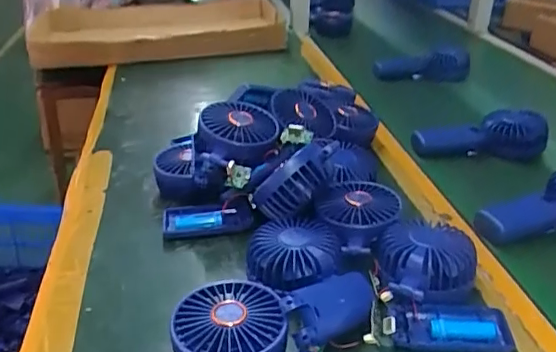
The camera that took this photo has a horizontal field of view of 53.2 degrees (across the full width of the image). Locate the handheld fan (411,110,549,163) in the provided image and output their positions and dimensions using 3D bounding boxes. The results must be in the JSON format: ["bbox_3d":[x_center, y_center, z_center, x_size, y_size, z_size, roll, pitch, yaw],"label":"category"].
[{"bbox_3d":[0.276,-0.052,0.770,0.188,0.058,0.044,-5,29,-7],"label":"handheld fan"}]

